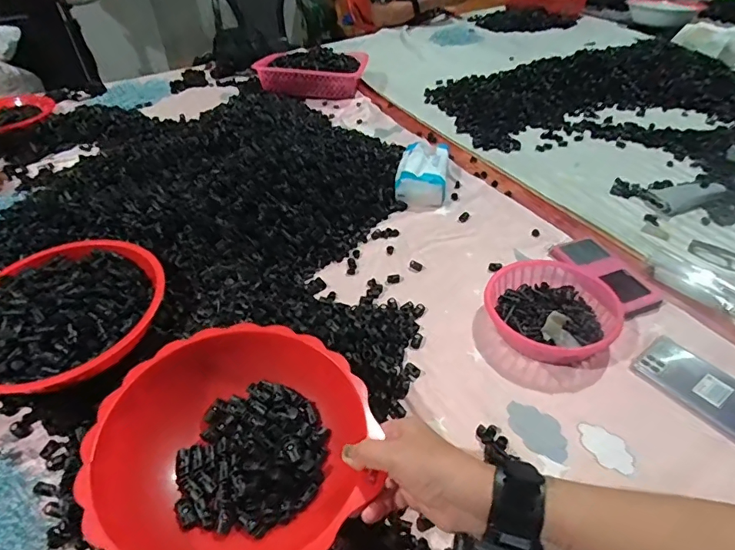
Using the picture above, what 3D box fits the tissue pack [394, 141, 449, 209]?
[{"bbox_3d":[0.109,-0.202,0.924,0.095,0.072,0.166,4,41,8],"label":"tissue pack"}]

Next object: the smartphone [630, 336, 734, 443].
[{"bbox_3d":[0.407,0.137,0.560,0.078,0.011,0.158,-30,50,-21],"label":"smartphone"}]

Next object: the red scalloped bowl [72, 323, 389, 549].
[{"bbox_3d":[-0.116,0.162,0.434,0.233,0.082,0.227,-1,38,1],"label":"red scalloped bowl"}]

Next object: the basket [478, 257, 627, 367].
[{"bbox_3d":[0.247,0.047,0.643,0.176,0.049,0.160,-1,41,1],"label":"basket"}]

